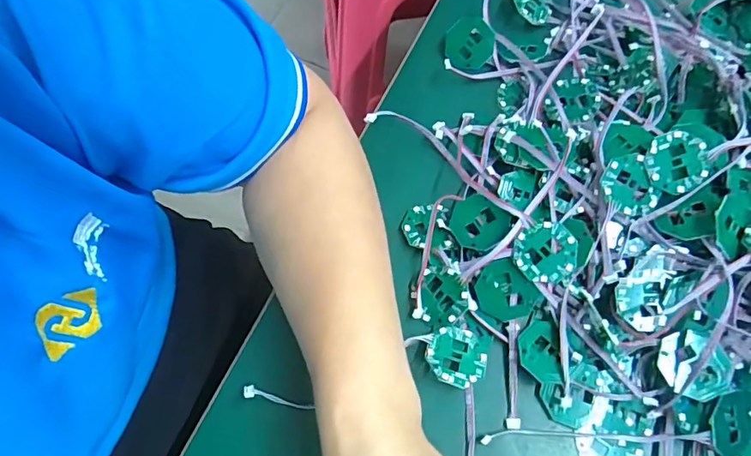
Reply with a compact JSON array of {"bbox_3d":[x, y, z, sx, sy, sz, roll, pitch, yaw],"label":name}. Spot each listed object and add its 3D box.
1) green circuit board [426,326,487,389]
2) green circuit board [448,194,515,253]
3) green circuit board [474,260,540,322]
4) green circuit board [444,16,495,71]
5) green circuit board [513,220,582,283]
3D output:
[{"bbox_3d":[0.045,0.072,0.280,0.032,0.004,0.033,-18,62,-26],"label":"green circuit board"},{"bbox_3d":[0.062,-0.002,0.301,0.036,0.005,0.031,34,91,27],"label":"green circuit board"},{"bbox_3d":[0.076,0.038,0.293,0.030,0.004,0.035,-41,78,5],"label":"green circuit board"},{"bbox_3d":[0.068,-0.134,0.364,0.036,0.007,0.034,46,112,10],"label":"green circuit board"},{"bbox_3d":[0.098,0.014,0.285,0.035,0.004,0.034,10,92,9],"label":"green circuit board"}]

